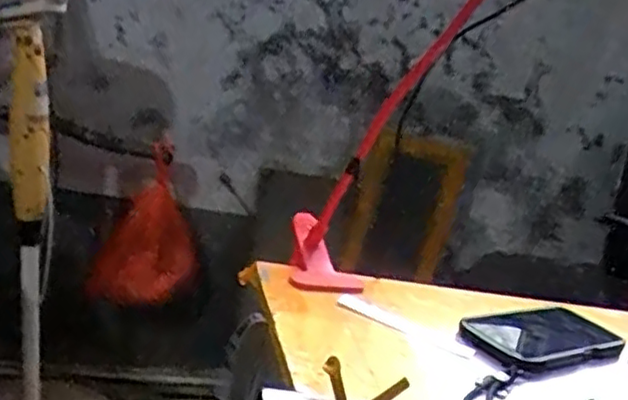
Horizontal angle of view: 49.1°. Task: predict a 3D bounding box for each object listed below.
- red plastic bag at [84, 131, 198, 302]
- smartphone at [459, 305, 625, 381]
[{"bbox_3d":[-0.375,0.065,1.547,0.230,0.332,0.113,9,15,-10],"label":"red plastic bag"},{"bbox_3d":[0.205,0.122,0.621,0.160,0.019,0.090,0,21,-34],"label":"smartphone"}]

